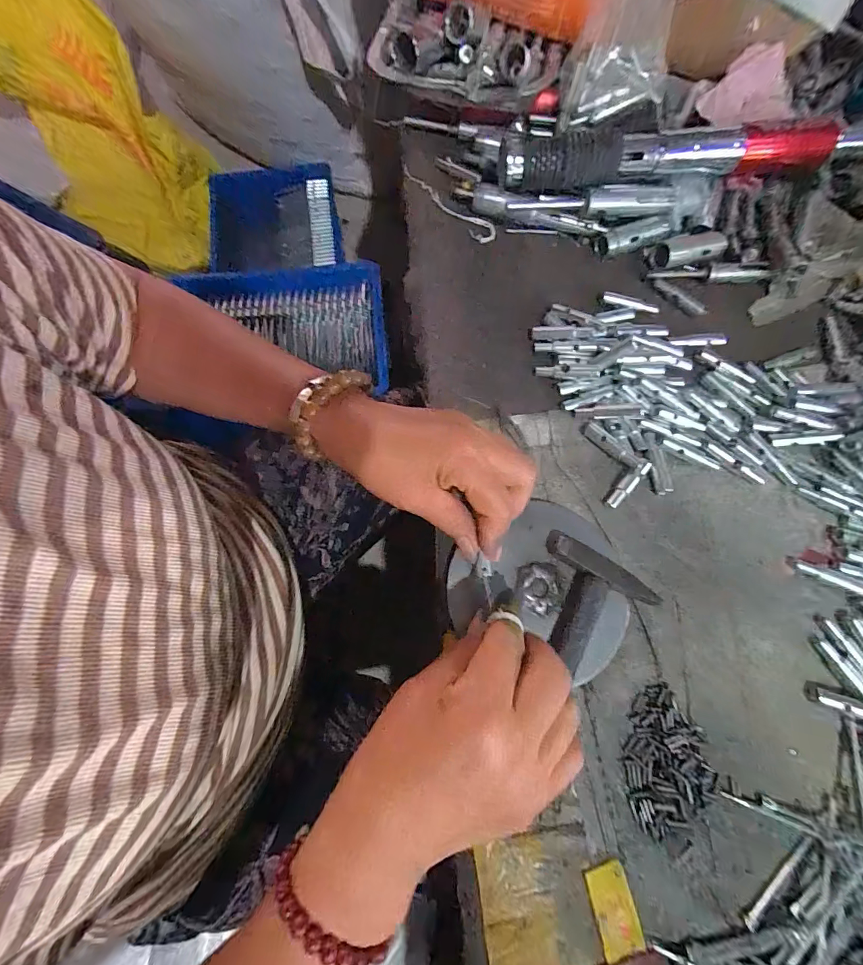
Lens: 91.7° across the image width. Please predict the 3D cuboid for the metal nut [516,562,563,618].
[{"bbox_3d":[0.076,0.074,0.293,0.031,0.004,0.035,9,71,2],"label":"metal nut"}]

